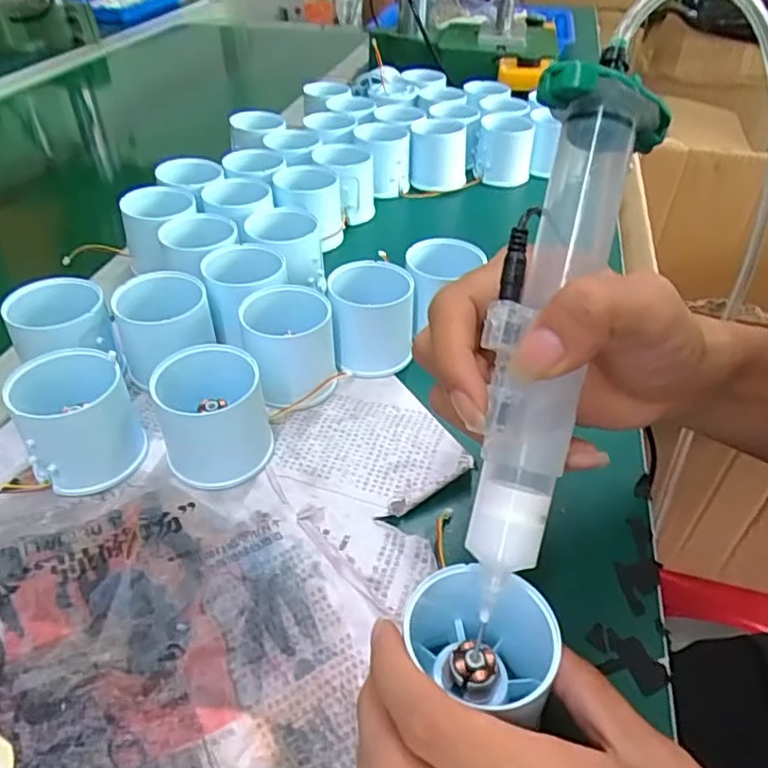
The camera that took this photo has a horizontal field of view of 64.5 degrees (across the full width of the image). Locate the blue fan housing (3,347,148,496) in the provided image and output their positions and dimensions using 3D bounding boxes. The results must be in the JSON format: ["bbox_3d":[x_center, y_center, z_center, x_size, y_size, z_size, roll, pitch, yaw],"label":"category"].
[{"bbox_3d":[-0.153,0.015,0.306,0.054,0.047,0.059,-20,47,-25],"label":"blue fan housing"}]

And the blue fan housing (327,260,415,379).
[{"bbox_3d":[-0.005,-0.042,0.374,0.054,0.056,0.052,-2,42,-7],"label":"blue fan housing"}]

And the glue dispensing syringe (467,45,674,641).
[{"bbox_3d":[0.057,-0.013,0.208,0.041,0.037,0.182,13,87,7],"label":"glue dispensing syringe"}]

